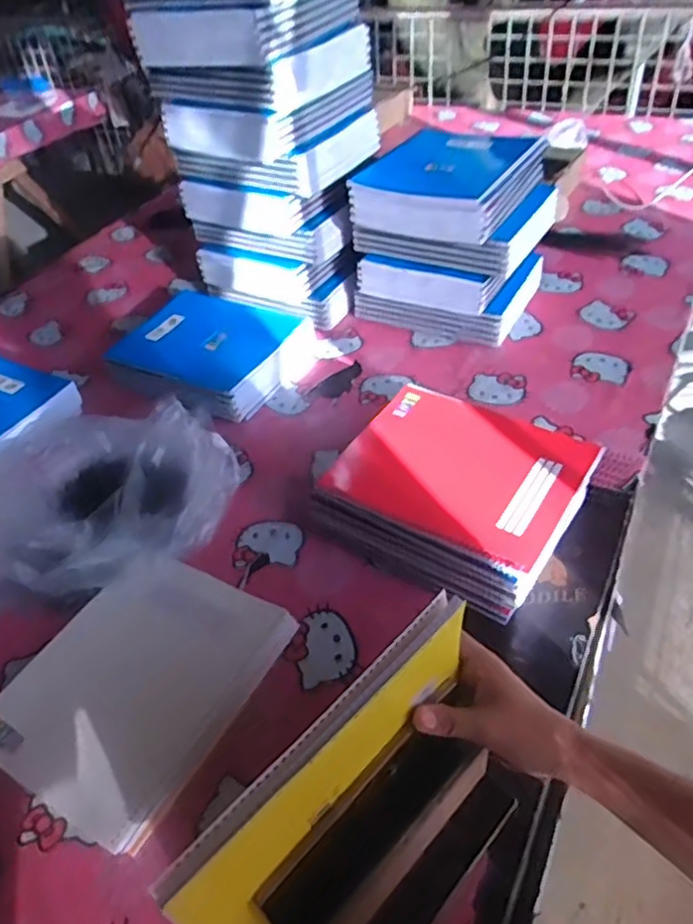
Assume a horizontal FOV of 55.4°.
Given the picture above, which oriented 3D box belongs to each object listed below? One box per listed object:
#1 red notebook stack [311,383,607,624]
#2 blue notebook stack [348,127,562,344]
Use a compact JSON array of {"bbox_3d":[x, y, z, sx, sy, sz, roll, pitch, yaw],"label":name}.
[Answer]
[{"bbox_3d":[0.123,0.036,0.752,0.254,0.089,0.207,21,50,27],"label":"red notebook stack"},{"bbox_3d":[0.173,-0.354,1.049,0.246,0.232,0.258,20,50,26],"label":"blue notebook stack"}]

